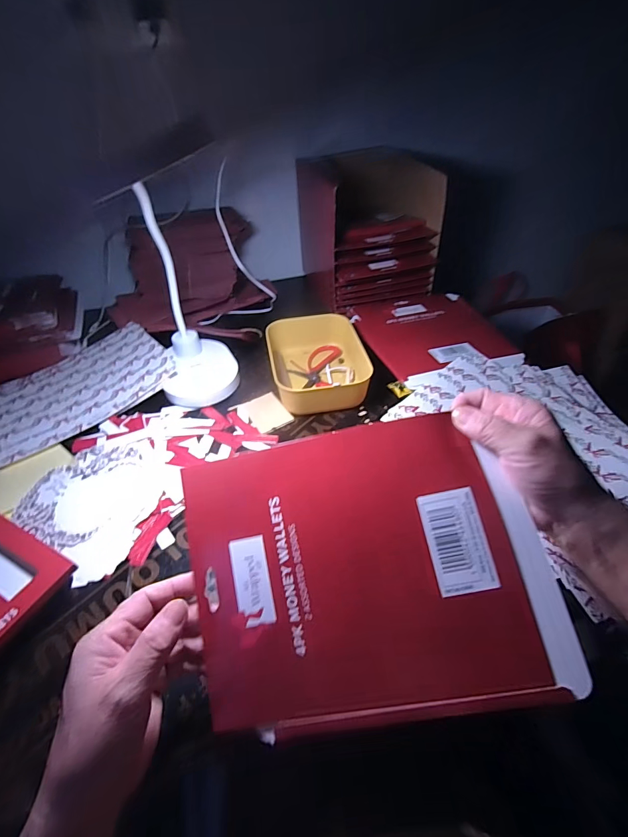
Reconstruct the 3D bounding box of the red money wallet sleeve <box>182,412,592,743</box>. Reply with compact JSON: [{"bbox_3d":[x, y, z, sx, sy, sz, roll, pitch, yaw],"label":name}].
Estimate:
[{"bbox_3d":[0.036,0.112,0.286,0.248,0.018,0.206,-12,76,4],"label":"red money wallet sleeve"}]

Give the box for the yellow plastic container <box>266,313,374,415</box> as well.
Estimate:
[{"bbox_3d":[0.004,-0.090,0.602,0.140,0.056,0.195,-6,44,-5],"label":"yellow plastic container"}]

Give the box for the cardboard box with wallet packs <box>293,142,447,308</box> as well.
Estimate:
[{"bbox_3d":[0.101,-0.366,0.751,0.202,0.215,0.255,-11,45,-10],"label":"cardboard box with wallet packs"}]

